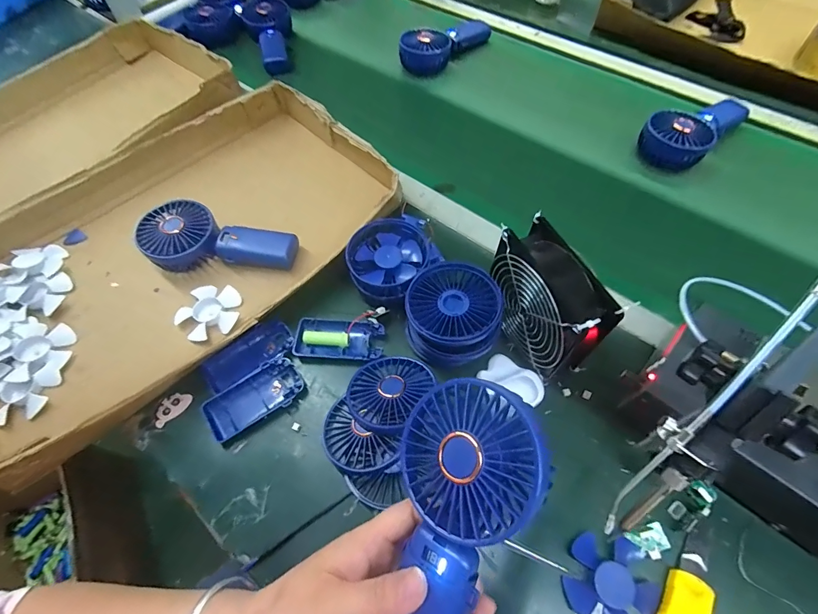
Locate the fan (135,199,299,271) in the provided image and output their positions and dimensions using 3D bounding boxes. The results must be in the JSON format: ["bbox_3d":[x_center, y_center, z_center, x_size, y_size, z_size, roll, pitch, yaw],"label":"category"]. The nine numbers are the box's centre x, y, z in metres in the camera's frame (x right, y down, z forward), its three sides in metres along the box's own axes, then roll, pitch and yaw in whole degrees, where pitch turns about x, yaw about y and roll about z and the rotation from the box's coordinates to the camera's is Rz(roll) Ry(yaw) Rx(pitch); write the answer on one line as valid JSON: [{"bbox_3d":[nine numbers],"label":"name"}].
[{"bbox_3d":[-0.230,-0.078,0.481,0.182,0.043,0.086,9,60,7],"label":"fan"}]

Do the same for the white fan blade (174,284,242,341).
[{"bbox_3d":[-0.228,0.005,0.456,0.066,0.011,0.065,-8,60,-2],"label":"white fan blade"}]

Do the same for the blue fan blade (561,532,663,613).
[{"bbox_3d":[0.160,0.219,0.316,0.069,0.015,0.067,32,66,19],"label":"blue fan blade"}]

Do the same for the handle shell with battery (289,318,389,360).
[{"bbox_3d":[-0.075,0.034,0.430,0.092,0.015,0.046,3,60,4],"label":"handle shell with battery"}]

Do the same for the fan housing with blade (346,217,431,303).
[{"bbox_3d":[-0.022,-0.050,0.455,0.085,0.048,0.096,26,64,16],"label":"fan housing with blade"}]

